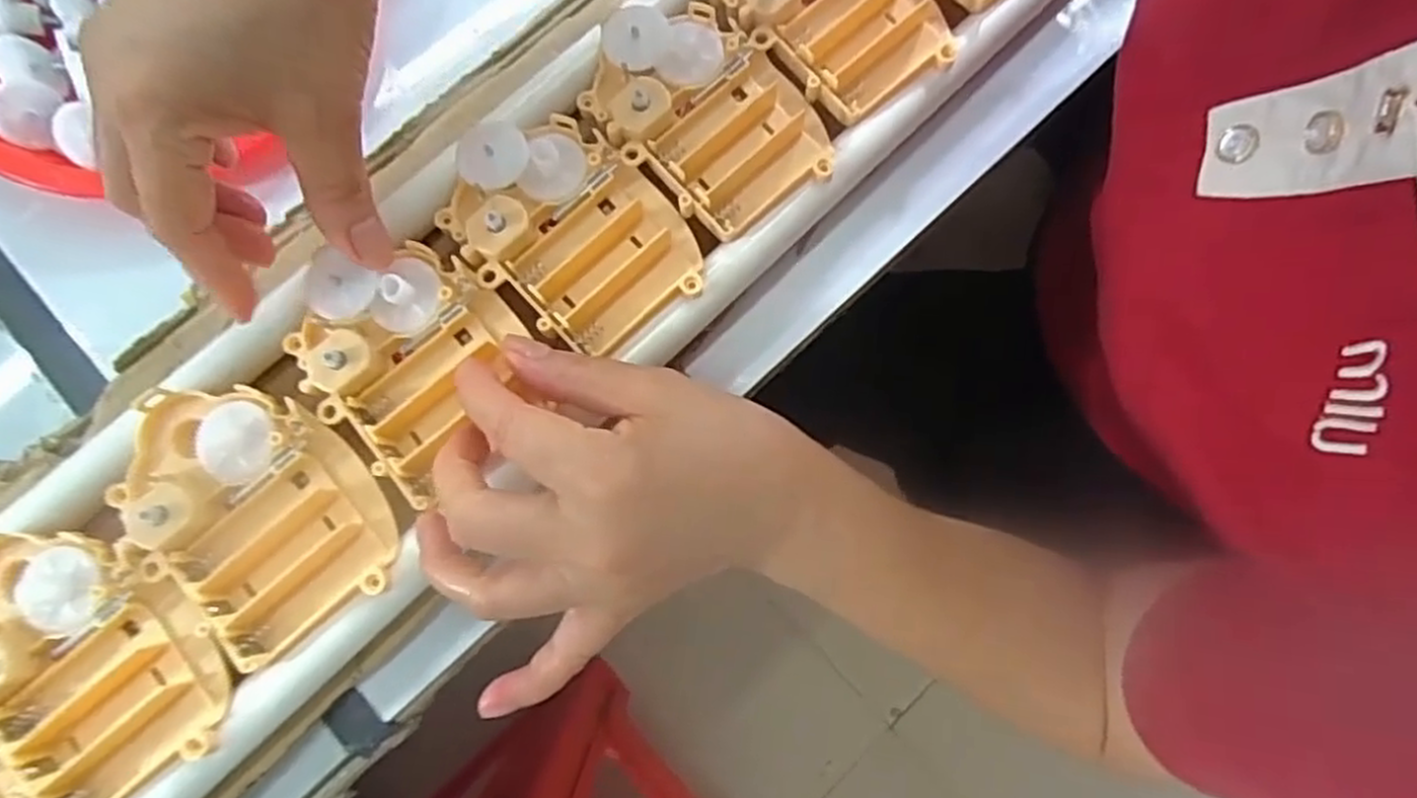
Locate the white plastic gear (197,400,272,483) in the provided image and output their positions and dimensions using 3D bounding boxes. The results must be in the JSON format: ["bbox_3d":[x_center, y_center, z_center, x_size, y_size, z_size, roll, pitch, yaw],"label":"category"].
[{"bbox_3d":[-0.167,0.014,0.271,0.025,0.007,0.028,-31,82,-6],"label":"white plastic gear"}]

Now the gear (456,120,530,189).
[{"bbox_3d":[-0.081,-0.091,0.291,0.025,0.012,0.028,-27,81,-6],"label":"gear"}]

